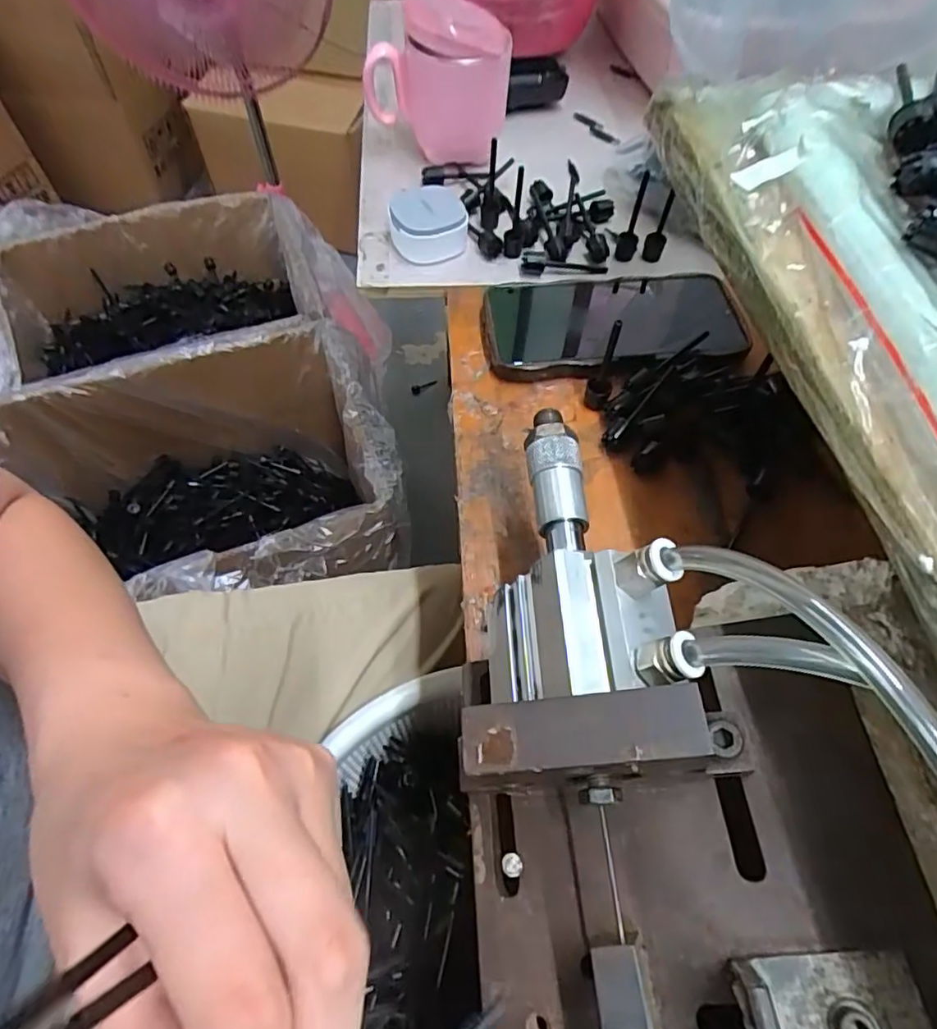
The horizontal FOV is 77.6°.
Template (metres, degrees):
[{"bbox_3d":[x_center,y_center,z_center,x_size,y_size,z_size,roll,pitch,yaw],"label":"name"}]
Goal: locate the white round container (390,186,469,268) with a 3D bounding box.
[{"bbox_3d":[-0.029,-0.218,0.431,0.055,0.026,0.055,-1,60,-2],"label":"white round container"}]

